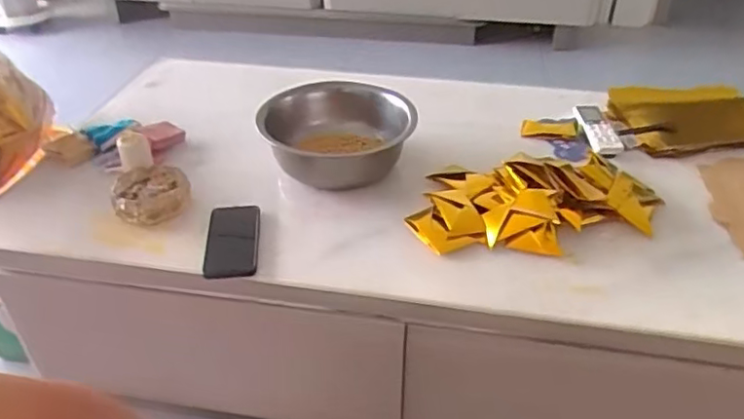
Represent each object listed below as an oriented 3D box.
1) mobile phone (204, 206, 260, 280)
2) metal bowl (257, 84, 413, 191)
[{"bbox_3d":[-0.211,0.048,0.932,0.081,0.015,0.153,-11,40,1],"label":"mobile phone"},{"bbox_3d":[-0.077,-0.137,1.126,0.286,0.110,0.286,0,37,0],"label":"metal bowl"}]

